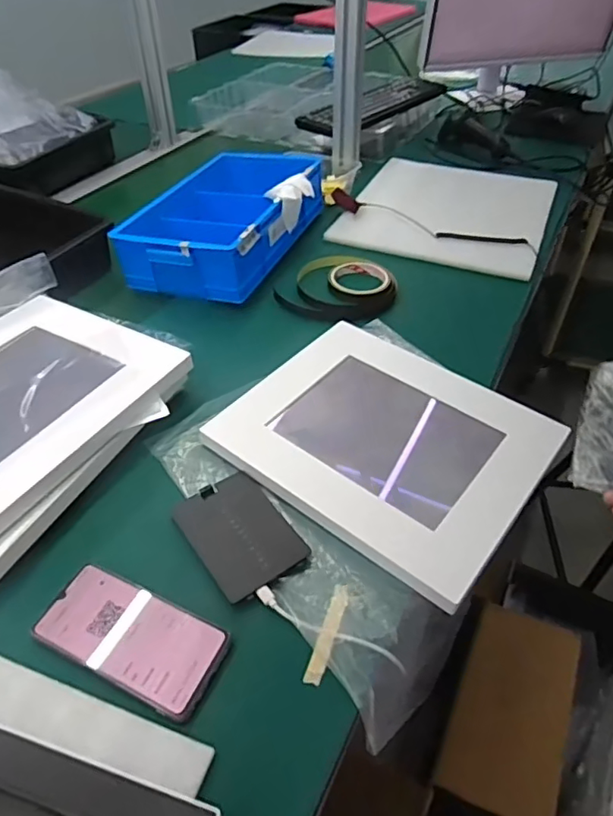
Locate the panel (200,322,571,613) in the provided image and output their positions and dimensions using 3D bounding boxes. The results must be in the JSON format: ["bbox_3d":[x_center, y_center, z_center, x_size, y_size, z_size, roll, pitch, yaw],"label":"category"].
[{"bbox_3d":[0.083,0.028,0.590,0.304,0.021,0.246,30,52,27],"label":"panel"}]

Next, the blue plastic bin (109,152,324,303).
[{"bbox_3d":[-0.117,-0.301,0.876,0.229,0.091,0.352,14,46,14],"label":"blue plastic bin"}]

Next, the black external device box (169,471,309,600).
[{"bbox_3d":[-0.063,0.113,0.518,0.086,0.014,0.120,-27,50,-25],"label":"black external device box"}]

